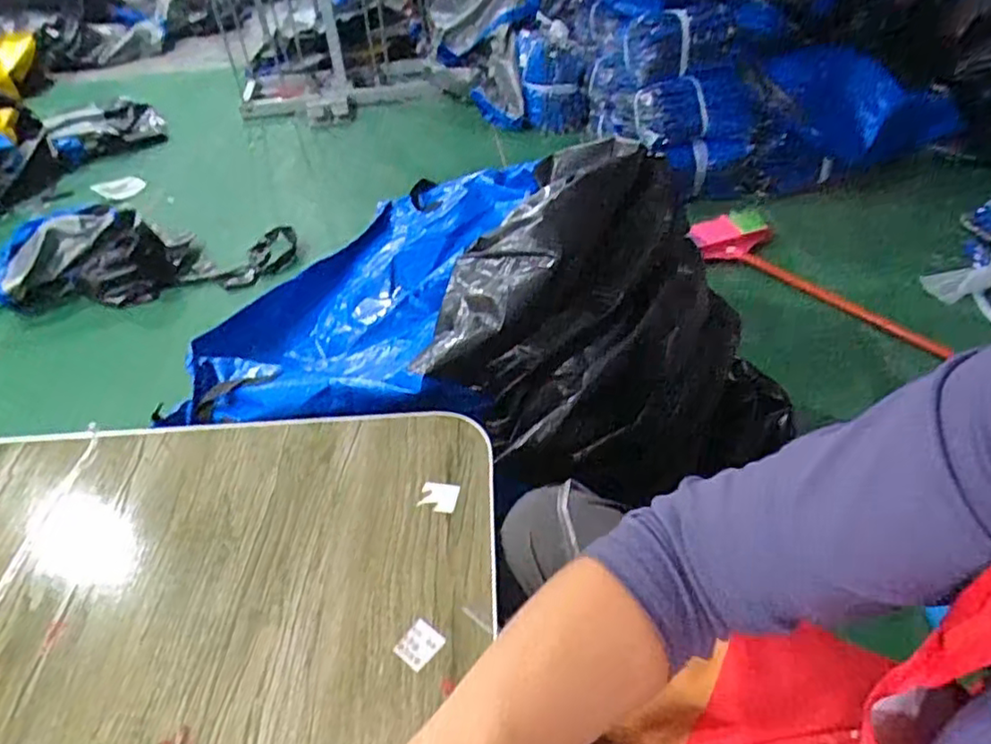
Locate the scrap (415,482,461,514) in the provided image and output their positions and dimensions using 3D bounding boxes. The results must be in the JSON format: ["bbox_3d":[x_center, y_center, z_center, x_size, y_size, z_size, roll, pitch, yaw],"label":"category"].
[{"bbox_3d":[-0.050,0.111,0.578,0.033,0.004,0.032,7,43,9],"label":"scrap"}]

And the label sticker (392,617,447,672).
[{"bbox_3d":[-0.055,0.197,0.470,0.027,0.004,0.030,29,53,26],"label":"label sticker"}]

